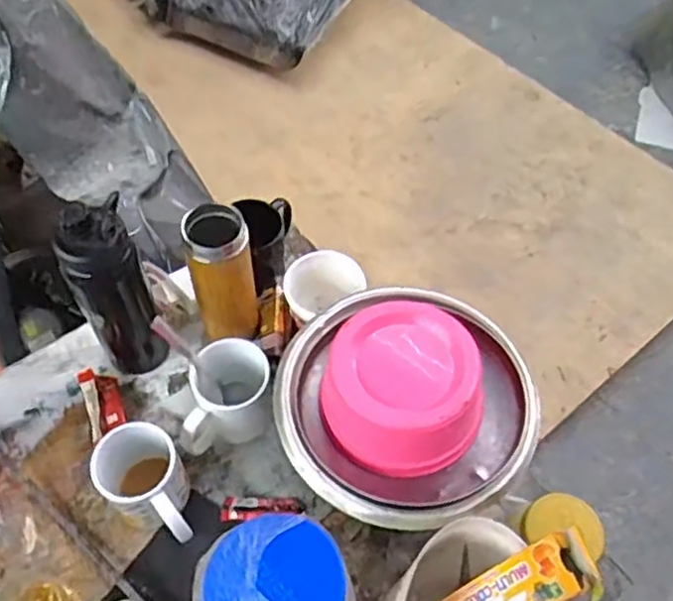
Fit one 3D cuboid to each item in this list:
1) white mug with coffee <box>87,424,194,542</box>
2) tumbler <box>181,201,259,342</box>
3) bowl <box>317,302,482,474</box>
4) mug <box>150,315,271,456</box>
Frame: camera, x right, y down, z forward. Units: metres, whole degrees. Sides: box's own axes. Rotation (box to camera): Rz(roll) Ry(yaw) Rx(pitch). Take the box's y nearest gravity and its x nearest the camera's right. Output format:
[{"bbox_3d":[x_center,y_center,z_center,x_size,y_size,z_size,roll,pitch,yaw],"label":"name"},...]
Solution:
[{"bbox_3d":[-0.190,0.198,0.701,0.078,0.110,0.113,-24,59,-15],"label":"white mug with coffee"},{"bbox_3d":[-0.125,-0.021,0.759,0.071,0.179,0.062,-10,57,-6],"label":"tumbler"},{"bbox_3d":[0.065,0.086,0.660,0.134,0.099,0.143,0,56,0],"label":"bowl"},{"bbox_3d":[-0.122,0.091,0.728,0.102,0.132,0.099,-14,57,-9],"label":"mug"}]

